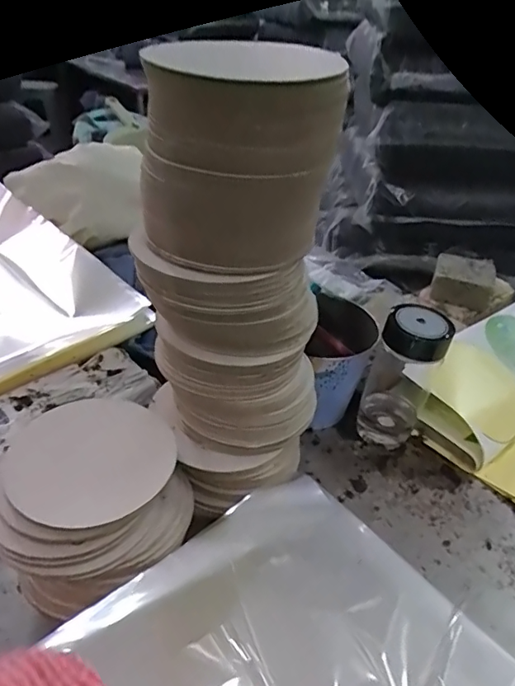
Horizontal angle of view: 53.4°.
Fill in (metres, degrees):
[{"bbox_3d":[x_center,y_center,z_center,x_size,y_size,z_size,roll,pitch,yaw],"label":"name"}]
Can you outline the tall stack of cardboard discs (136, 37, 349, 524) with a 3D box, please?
[{"bbox_3d":[-0.020,-0.029,0.464,0.137,0.404,0.131,-27,47,-37],"label":"tall stack of cardboard discs"}]

